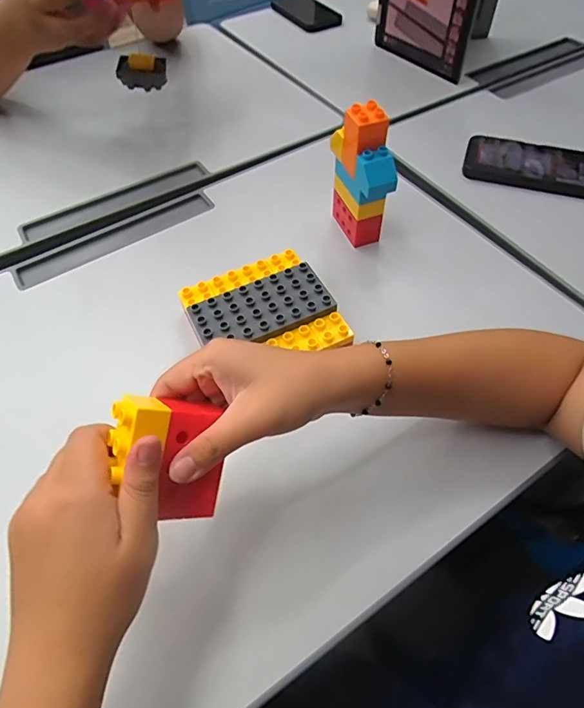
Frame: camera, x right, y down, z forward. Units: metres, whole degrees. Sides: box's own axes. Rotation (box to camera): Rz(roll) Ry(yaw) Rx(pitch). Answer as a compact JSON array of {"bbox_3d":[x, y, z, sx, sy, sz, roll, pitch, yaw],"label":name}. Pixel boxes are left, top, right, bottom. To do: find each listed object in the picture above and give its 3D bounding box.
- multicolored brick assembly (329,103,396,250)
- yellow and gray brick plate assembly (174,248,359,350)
[{"bbox_3d":[0.075,-0.188,0.491,0.031,0.141,0.087,-19,56,-12],"label":"multicolored brick assembly"},{"bbox_3d":[-0.029,-0.037,0.445,0.132,0.038,0.132,-21,57,-12],"label":"yellow and gray brick plate assembly"}]

